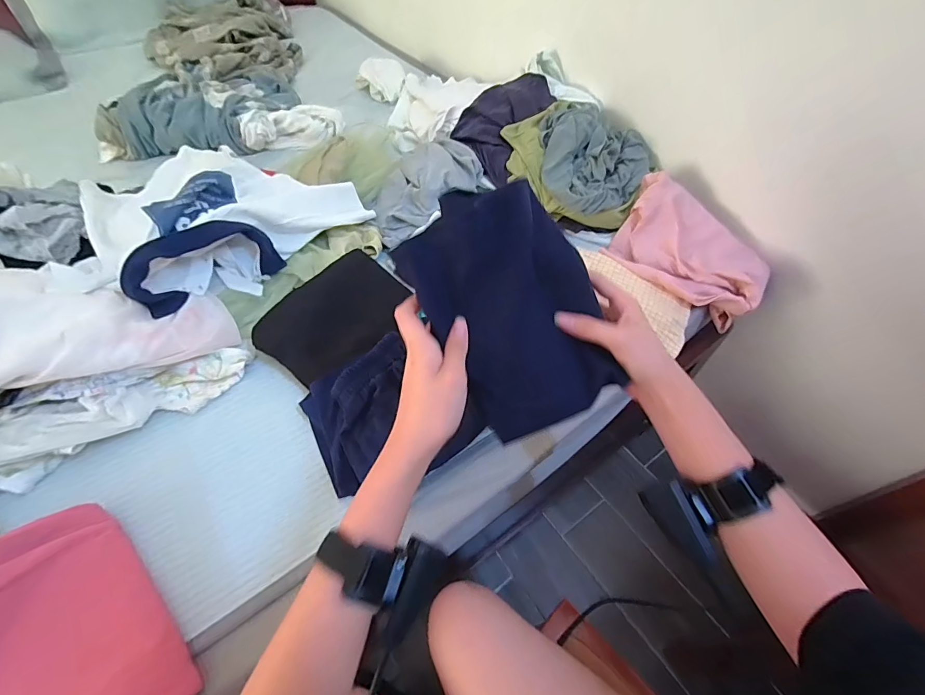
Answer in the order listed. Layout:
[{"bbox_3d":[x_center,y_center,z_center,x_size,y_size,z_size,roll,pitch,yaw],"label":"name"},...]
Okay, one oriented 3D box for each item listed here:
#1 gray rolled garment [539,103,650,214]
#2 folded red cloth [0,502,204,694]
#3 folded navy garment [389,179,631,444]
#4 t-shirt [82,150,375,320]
[{"bbox_3d":[0.237,-0.370,0.785,0.225,0.076,0.255,38,62,25],"label":"gray rolled garment"},{"bbox_3d":[-0.378,0.278,0.374,0.240,0.047,0.161,44,48,16],"label":"folded red cloth"},{"bbox_3d":[0.050,-0.040,0.356,0.152,0.022,0.203,-32,93,-18],"label":"folded navy garment"},{"bbox_3d":[-0.411,-0.258,0.720,0.391,0.107,0.351,-35,60,-23],"label":"t-shirt"}]

